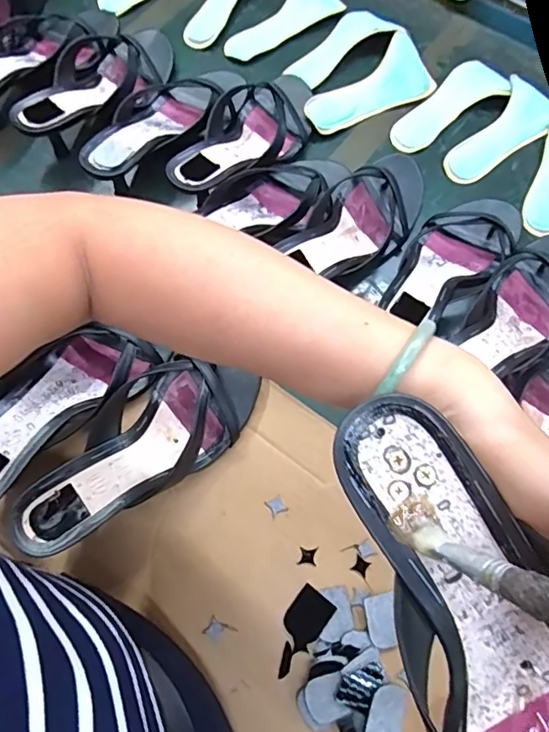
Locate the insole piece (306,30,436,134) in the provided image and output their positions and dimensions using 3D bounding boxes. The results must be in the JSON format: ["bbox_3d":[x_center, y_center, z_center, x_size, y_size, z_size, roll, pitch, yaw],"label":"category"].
[{"bbox_3d":[0.123,-0.339,0.619,0.177,0.022,0.074,-40,73,-17],"label":"insole piece"}]

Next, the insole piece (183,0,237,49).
[{"bbox_3d":[-0.069,-0.499,0.681,0.067,0.022,0.174,30,72,10],"label":"insole piece"}]

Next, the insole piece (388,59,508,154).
[{"bbox_3d":[0.215,-0.318,0.626,0.164,0.022,0.066,-42,75,-15],"label":"insole piece"}]

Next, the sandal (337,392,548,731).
[{"bbox_3d":[0.099,0.127,0.217,0.081,0.048,0.237,-23,82,-11],"label":"sandal"}]

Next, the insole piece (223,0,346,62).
[{"bbox_3d":[-0.001,-0.468,0.680,0.175,0.006,0.081,-34,78,-11],"label":"insole piece"}]

